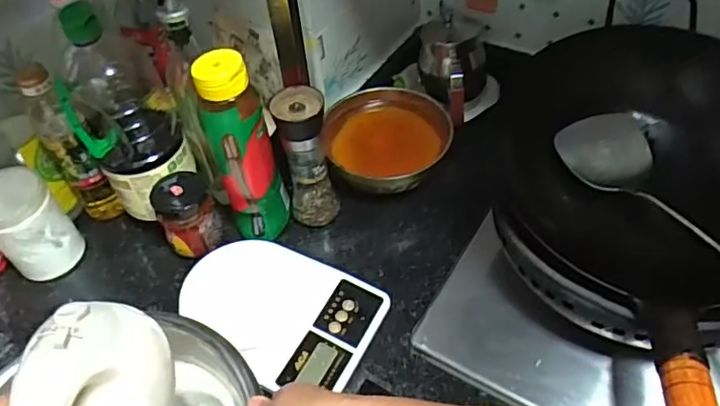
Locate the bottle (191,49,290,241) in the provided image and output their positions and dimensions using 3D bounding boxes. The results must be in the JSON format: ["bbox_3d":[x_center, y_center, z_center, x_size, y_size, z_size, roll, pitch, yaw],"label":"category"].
[{"bbox_3d":[-0.129,-0.059,0.645,0.064,0.217,0.058,-15,50,-8],"label":"bottle"}]

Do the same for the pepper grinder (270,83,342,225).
[{"bbox_3d":[-0.062,-0.050,0.687,0.056,0.173,0.055,-9,49,-3],"label":"pepper grinder"}]

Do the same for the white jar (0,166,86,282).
[{"bbox_3d":[-0.402,0.024,0.698,0.094,0.110,0.079,35,60,30],"label":"white jar"}]

